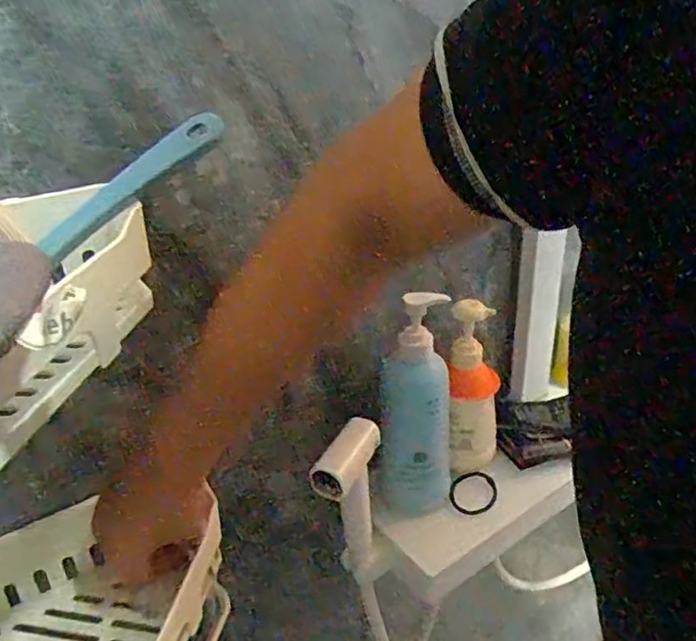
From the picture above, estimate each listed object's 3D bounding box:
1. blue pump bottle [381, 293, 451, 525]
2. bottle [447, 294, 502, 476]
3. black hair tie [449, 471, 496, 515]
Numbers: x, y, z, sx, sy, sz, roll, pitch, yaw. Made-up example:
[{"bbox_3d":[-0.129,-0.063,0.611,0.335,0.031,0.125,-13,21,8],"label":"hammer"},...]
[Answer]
[{"bbox_3d":[0.064,0.087,0.567,0.062,0.221,0.061,1,30,9],"label":"blue pump bottle"},{"bbox_3d":[0.129,0.072,0.624,0.055,0.179,0.059,3,31,13],"label":"bottle"},{"bbox_3d":[0.131,0.179,0.633,0.048,0.011,0.057,-1,32,10],"label":"black hair tie"}]

